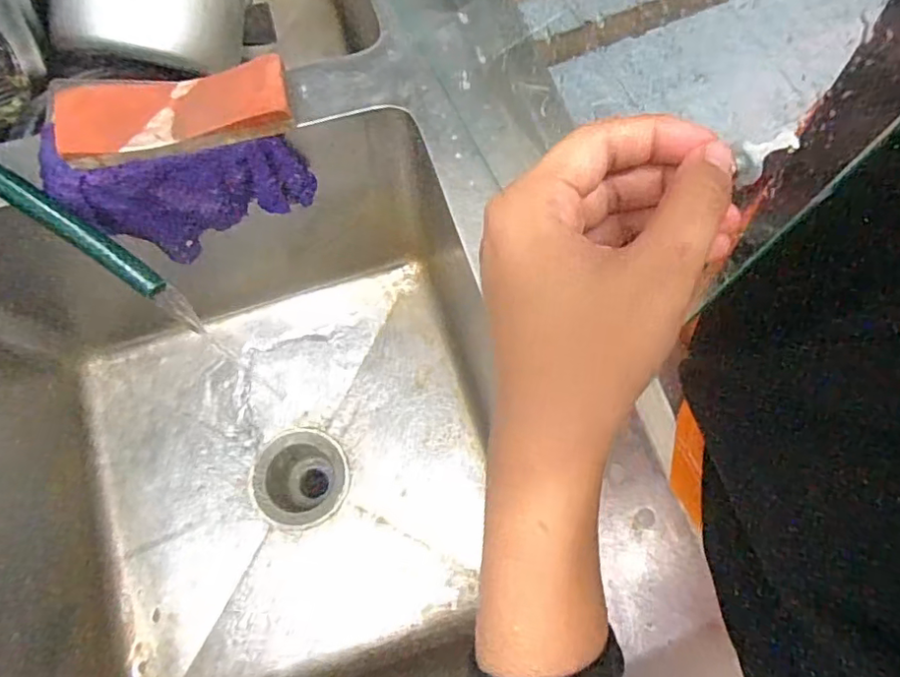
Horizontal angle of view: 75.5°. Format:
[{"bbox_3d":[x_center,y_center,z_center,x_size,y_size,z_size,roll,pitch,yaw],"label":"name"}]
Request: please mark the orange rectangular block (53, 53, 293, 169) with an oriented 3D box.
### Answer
[{"bbox_3d":[-0.211,-0.178,0.449,0.169,0.027,0.062,-11,74,-3],"label":"orange rectangular block"}]

